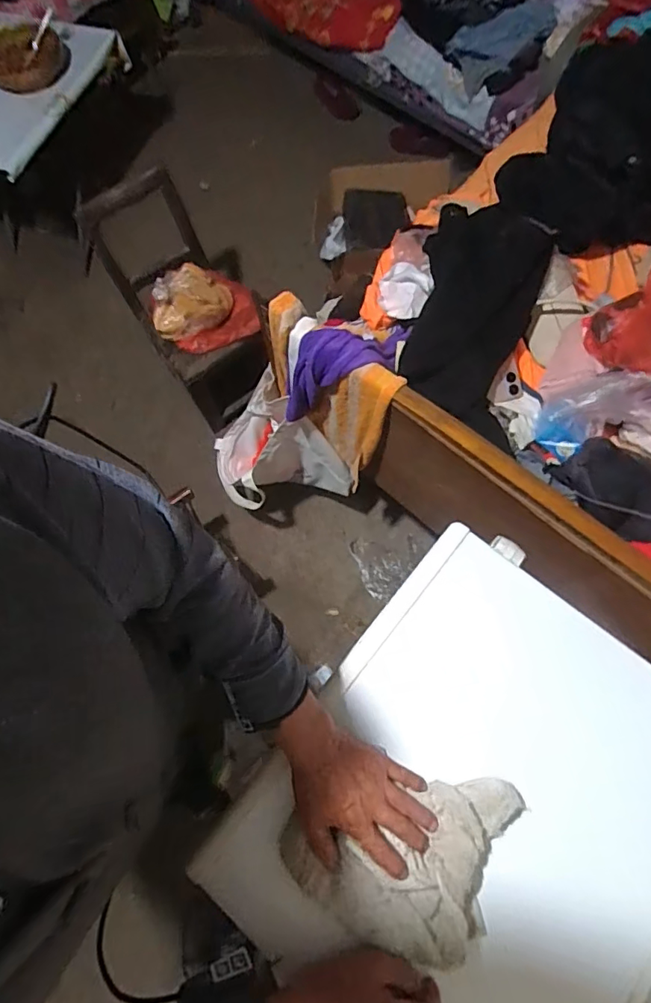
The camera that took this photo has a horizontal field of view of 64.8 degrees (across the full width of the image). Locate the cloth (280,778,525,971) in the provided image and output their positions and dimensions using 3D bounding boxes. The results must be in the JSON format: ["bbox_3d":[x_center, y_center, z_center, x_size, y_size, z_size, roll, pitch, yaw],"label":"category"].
[{"bbox_3d":[0.092,0.385,0.529,0.249,0.039,0.152,-12,72,-1],"label":"cloth"}]

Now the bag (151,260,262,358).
[{"bbox_3d":[-0.323,-0.512,1.348,0.267,0.115,0.202,-13,72,-2],"label":"bag"}]

